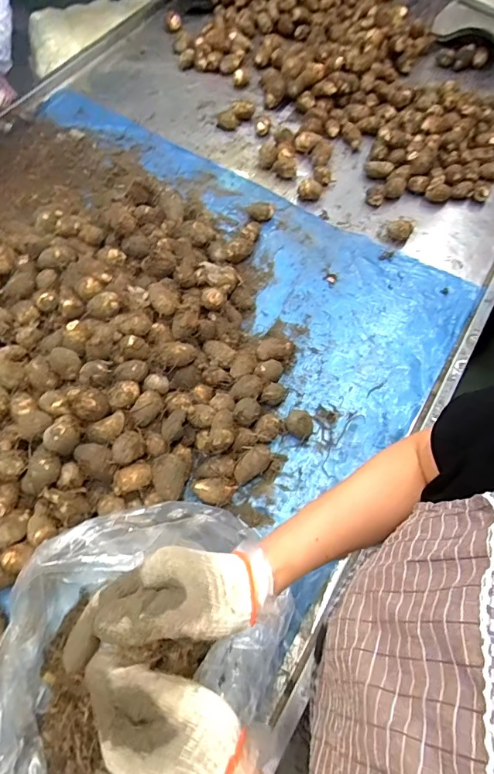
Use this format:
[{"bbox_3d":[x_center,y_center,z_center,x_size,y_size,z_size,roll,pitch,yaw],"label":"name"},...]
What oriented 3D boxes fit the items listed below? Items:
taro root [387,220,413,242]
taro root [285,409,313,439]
[{"bbox_3d":[0.287,-0.296,0.820,0.042,0.031,0.038,26,67,12],"label":"taro root"},{"bbox_3d":[0.078,0.056,0.647,0.040,0.041,0.036,23,66,10],"label":"taro root"}]

